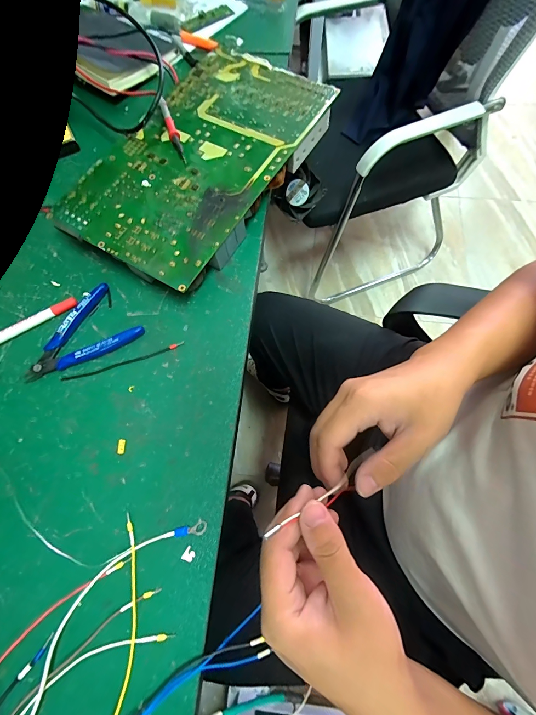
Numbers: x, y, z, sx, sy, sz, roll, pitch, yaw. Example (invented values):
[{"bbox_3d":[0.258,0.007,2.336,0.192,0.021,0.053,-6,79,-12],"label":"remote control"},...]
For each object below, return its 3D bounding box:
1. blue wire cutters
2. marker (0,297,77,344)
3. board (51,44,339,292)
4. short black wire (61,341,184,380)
[{"bbox_3d":[-0.198,-0.016,0.321,0.116,0.015,0.077,-43,75,-12],"label":"blue wire cutters"},{"bbox_3d":[-0.270,-0.030,0.325,0.135,0.011,0.016,-30,72,-8],"label":"marker"},{"bbox_3d":[-0.080,-0.245,0.381,0.205,0.038,0.344,29,74,11],"label":"board"},{"bbox_3d":[-0.149,0.005,0.317,0.128,0.004,0.007,-17,71,-4],"label":"short black wire"}]

